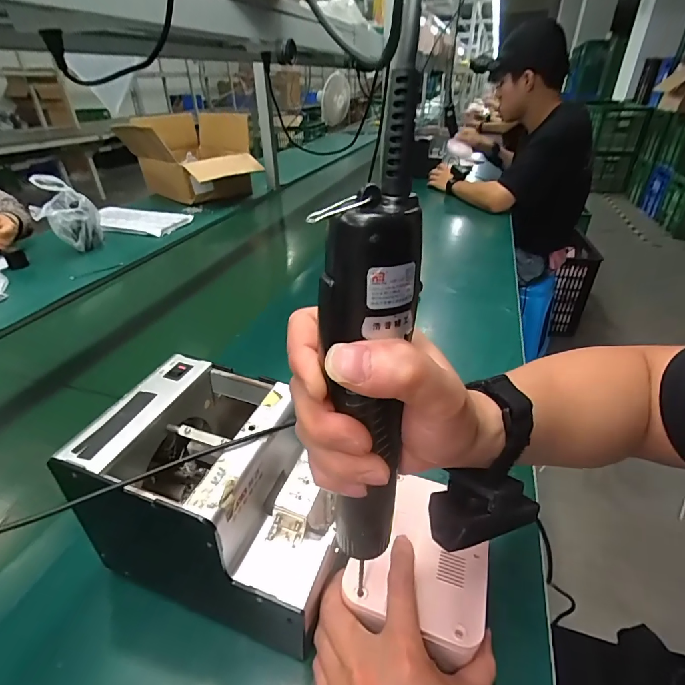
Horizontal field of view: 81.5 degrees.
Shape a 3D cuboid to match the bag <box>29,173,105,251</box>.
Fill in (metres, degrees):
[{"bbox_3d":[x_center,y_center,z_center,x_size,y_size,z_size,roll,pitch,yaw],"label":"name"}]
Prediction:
[{"bbox_3d":[-0.665,-0.304,0.972,0.116,0.168,0.132,-17,37,-22],"label":"bag"}]

